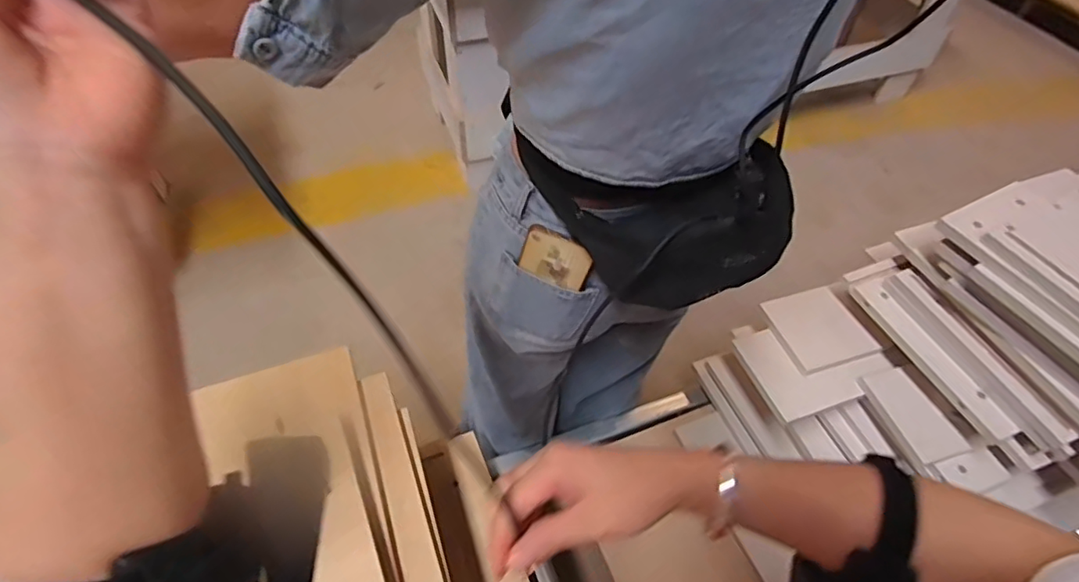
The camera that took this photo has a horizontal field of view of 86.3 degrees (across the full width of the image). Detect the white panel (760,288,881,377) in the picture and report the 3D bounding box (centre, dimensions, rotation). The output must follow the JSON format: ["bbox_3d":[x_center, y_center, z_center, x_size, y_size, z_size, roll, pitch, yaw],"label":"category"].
[{"bbox_3d":[0.469,0.061,0.970,0.146,0.007,0.135,-16,62,-9],"label":"white panel"}]

